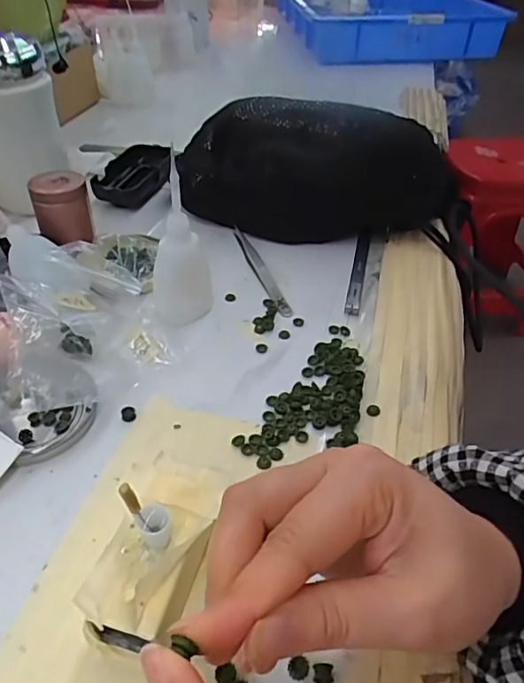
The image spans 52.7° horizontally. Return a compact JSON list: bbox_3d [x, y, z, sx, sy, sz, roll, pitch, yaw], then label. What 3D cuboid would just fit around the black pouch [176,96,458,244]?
[{"bbox_3d":[0.052,-0.161,0.480,0.248,0.106,0.078,2,42,-2],"label":"black pouch"}]

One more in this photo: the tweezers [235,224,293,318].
[{"bbox_3d":[-0.003,-0.063,0.447,0.014,0.004,0.129,-11,44,-15],"label":"tweezers"}]

